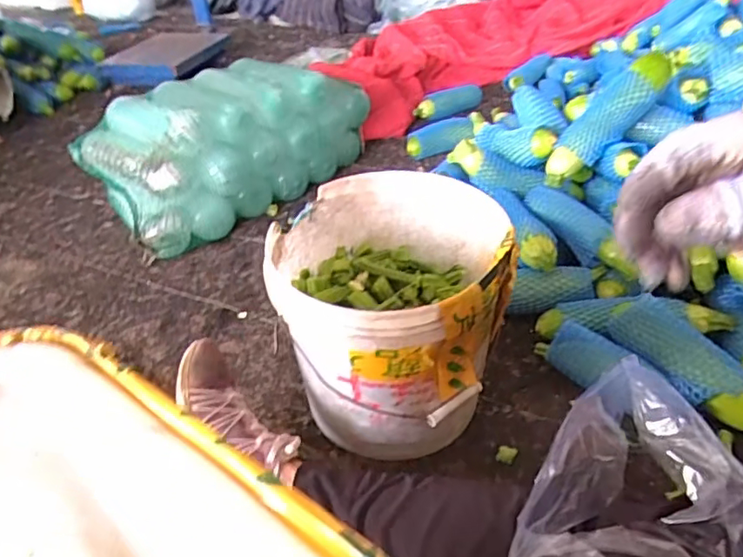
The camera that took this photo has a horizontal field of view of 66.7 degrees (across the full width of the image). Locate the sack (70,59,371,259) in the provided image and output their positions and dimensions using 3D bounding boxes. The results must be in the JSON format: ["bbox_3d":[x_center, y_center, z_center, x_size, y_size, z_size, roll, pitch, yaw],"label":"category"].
[{"bbox_3d":[-0.276,-0.294,1.184,0.571,0.233,0.269,-33,45,-33],"label":"sack"}]

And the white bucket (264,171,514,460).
[{"bbox_3d":[0.026,0.050,0.673,0.247,0.251,0.262,-3,37,2],"label":"white bucket"}]

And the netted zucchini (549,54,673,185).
[{"bbox_3d":[0.386,-0.260,0.921,0.276,0.062,0.059,-47,45,0],"label":"netted zucchini"}]

